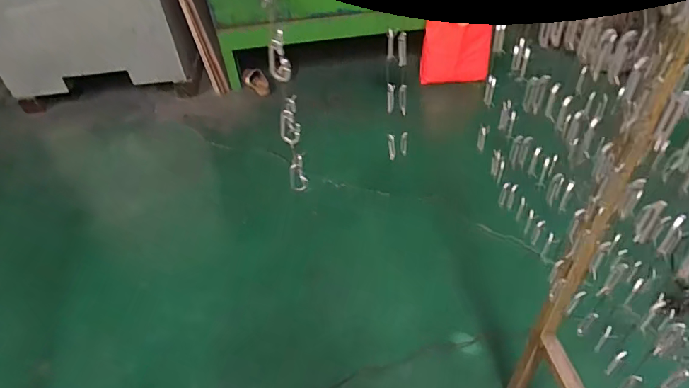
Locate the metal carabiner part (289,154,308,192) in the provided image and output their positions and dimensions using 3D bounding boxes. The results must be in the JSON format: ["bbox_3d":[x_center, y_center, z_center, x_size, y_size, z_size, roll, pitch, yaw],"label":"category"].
[{"bbox_3d":[-0.048,-0.020,0.478,0.006,0.043,0.021,34,57,32],"label":"metal carabiner part"}]

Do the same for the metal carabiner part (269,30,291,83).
[{"bbox_3d":[-0.055,-0.113,0.385,0.016,0.041,0.009,-9,45,-4],"label":"metal carabiner part"}]

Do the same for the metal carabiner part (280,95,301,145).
[{"bbox_3d":[-0.051,-0.067,0.431,0.017,0.047,0.007,-15,46,-9],"label":"metal carabiner part"}]

